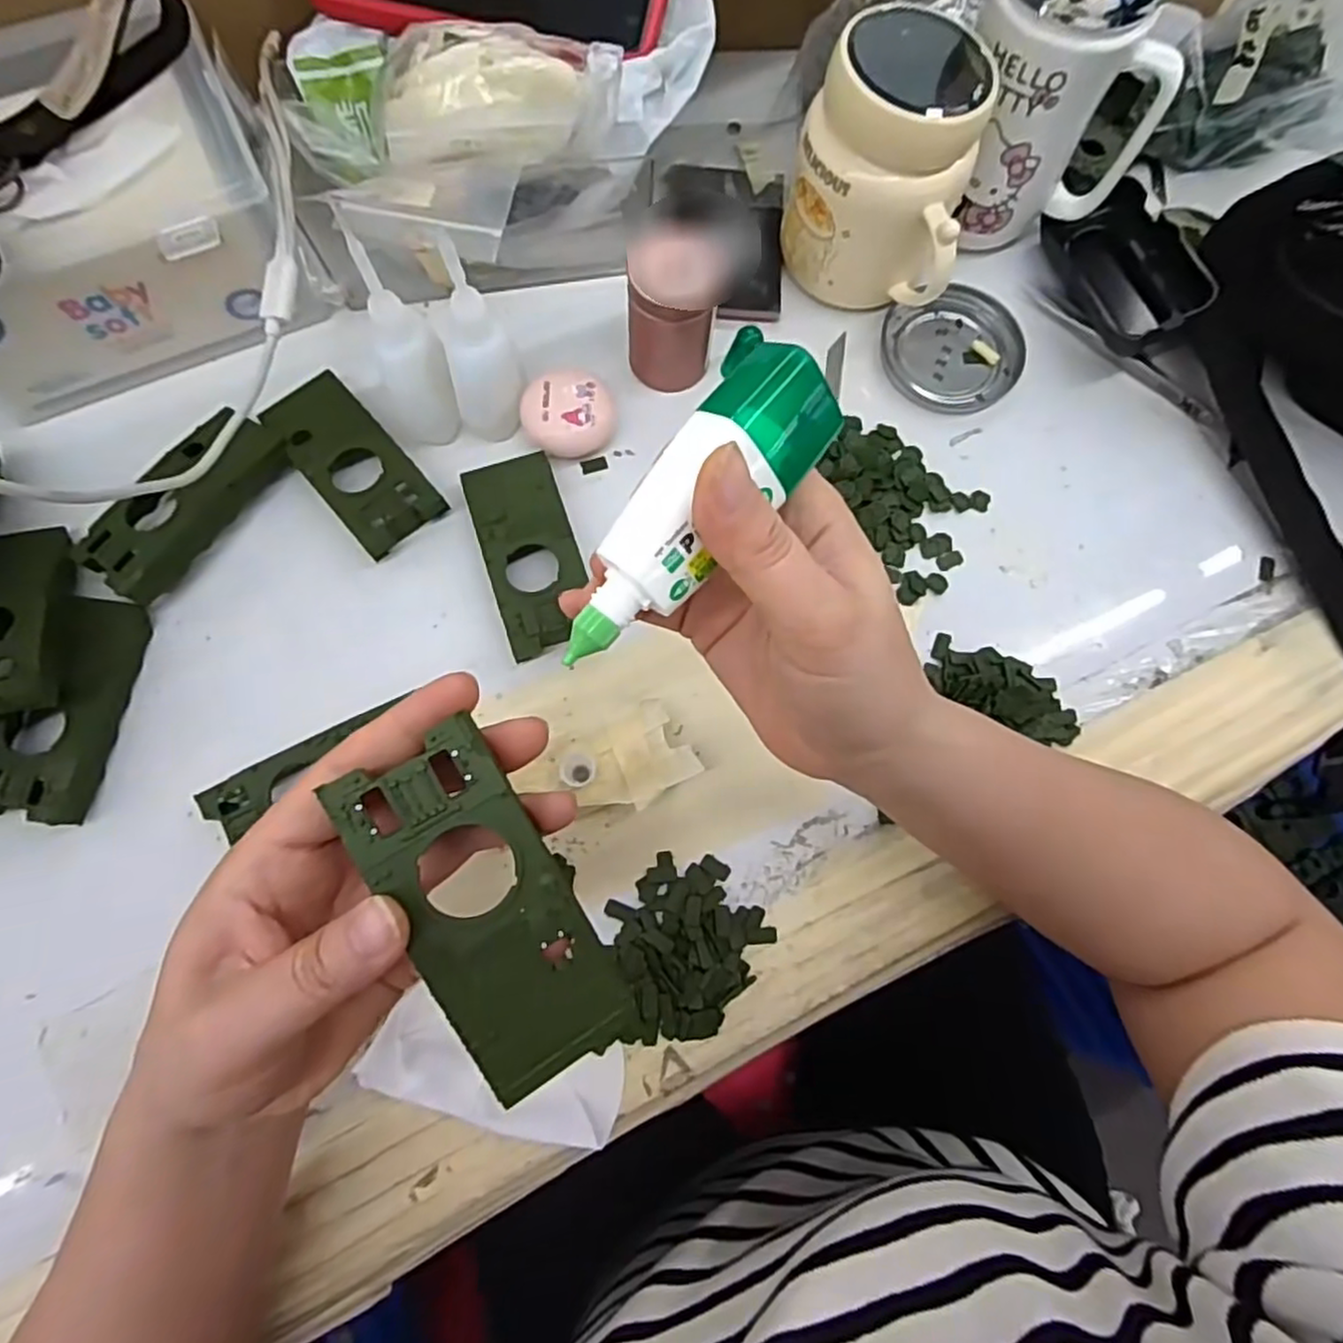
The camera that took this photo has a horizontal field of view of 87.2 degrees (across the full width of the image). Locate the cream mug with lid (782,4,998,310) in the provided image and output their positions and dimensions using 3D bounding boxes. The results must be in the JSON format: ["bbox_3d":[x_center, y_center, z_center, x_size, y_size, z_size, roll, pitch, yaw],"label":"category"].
[{"bbox_3d":[0.111,-0.248,0.357,0.095,0.111,0.072,28,76,5],"label":"cream mug with lid"}]

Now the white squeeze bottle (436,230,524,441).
[{"bbox_3d":[-0.091,-0.149,0.330,0.028,0.096,0.032,-1,75,-2],"label":"white squeeze bottle"}]

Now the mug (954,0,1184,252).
[{"bbox_3d":[0.188,-0.290,0.353,0.081,0.139,0.074,0,75,-2],"label":"mug"}]

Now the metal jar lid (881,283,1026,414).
[{"bbox_3d":[0.161,-0.183,0.402,0.075,0.009,0.072,0,75,-2],"label":"metal jar lid"}]

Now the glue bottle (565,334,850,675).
[{"bbox_3d":[0.006,-0.043,0.186,0.029,0.023,0.096,40,90,7],"label":"glue bottle"}]

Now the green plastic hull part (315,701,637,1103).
[{"bbox_3d":[-0.051,0.068,0.201,0.045,0.006,0.103,-30,95,-17],"label":"green plastic hull part"}]

